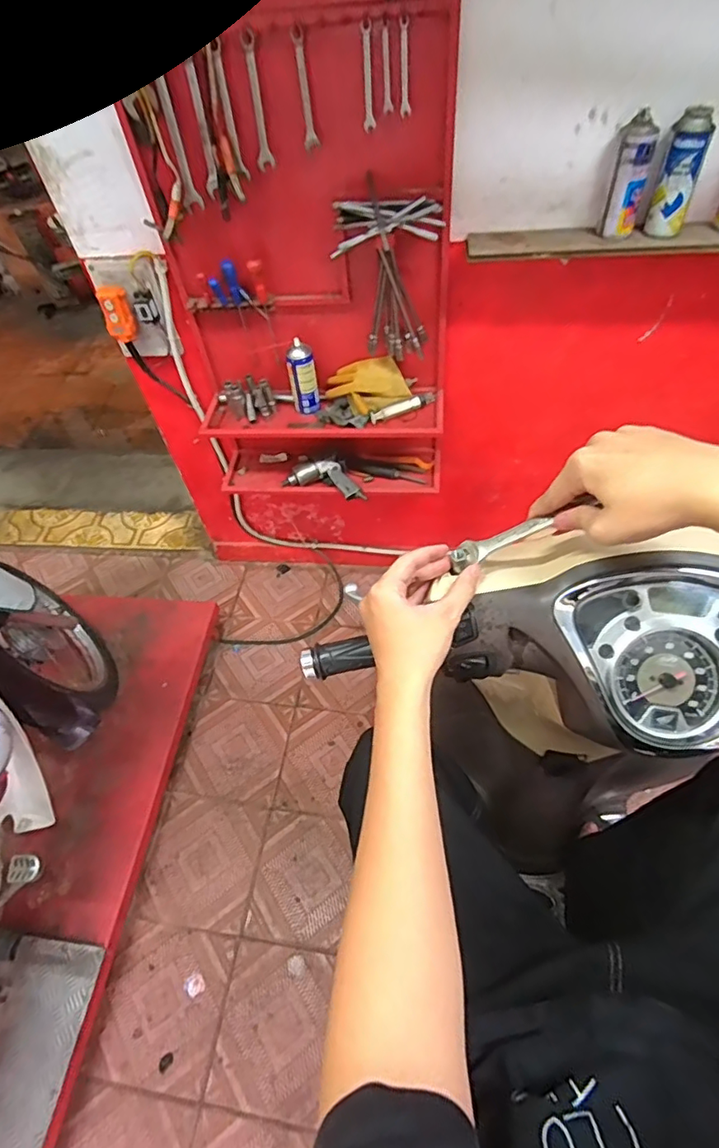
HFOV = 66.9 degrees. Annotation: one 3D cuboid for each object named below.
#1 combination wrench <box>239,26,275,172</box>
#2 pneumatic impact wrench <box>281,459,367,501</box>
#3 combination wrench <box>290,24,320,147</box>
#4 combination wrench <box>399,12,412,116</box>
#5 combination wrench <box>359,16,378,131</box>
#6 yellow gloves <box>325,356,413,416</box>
[{"bbox_3d":[-0.173,-0.793,0.918,0.030,0.177,0.024,-10,54,-2],"label":"combination wrench"},{"bbox_3d":[-0.084,-0.262,1.447,0.223,0.052,0.089,15,57,16],"label":"pneumatic impact wrench"},{"bbox_3d":[-0.091,-0.803,0.904,0.025,0.153,0.004,-1,47,9],"label":"combination wrench"},{"bbox_3d":[0.074,-0.816,0.876,0.018,0.119,0.004,-6,47,0],"label":"combination wrench"},{"bbox_3d":[0.014,-0.807,0.883,0.021,0.133,0.004,-3,47,1],"label":"combination wrench"},{"bbox_3d":[0.022,-0.447,1.299,0.202,0.075,0.090,-5,54,2],"label":"yellow gloves"}]

